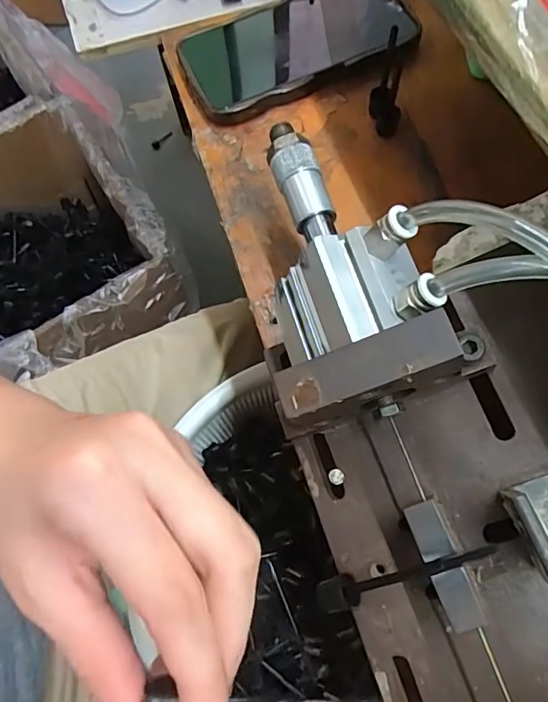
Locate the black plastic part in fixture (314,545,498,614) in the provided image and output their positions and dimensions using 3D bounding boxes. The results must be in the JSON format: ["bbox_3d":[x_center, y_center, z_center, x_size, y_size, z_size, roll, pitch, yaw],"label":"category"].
[{"bbox_3d":[0.053,0.095,0.210,0.086,0.006,0.013,-34,69,32],"label":"black plastic part in fixture"}]

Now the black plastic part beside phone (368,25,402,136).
[{"bbox_3d":[0.077,-0.186,0.341,0.021,0.021,0.073,6,72,4],"label":"black plastic part beside phone"}]

